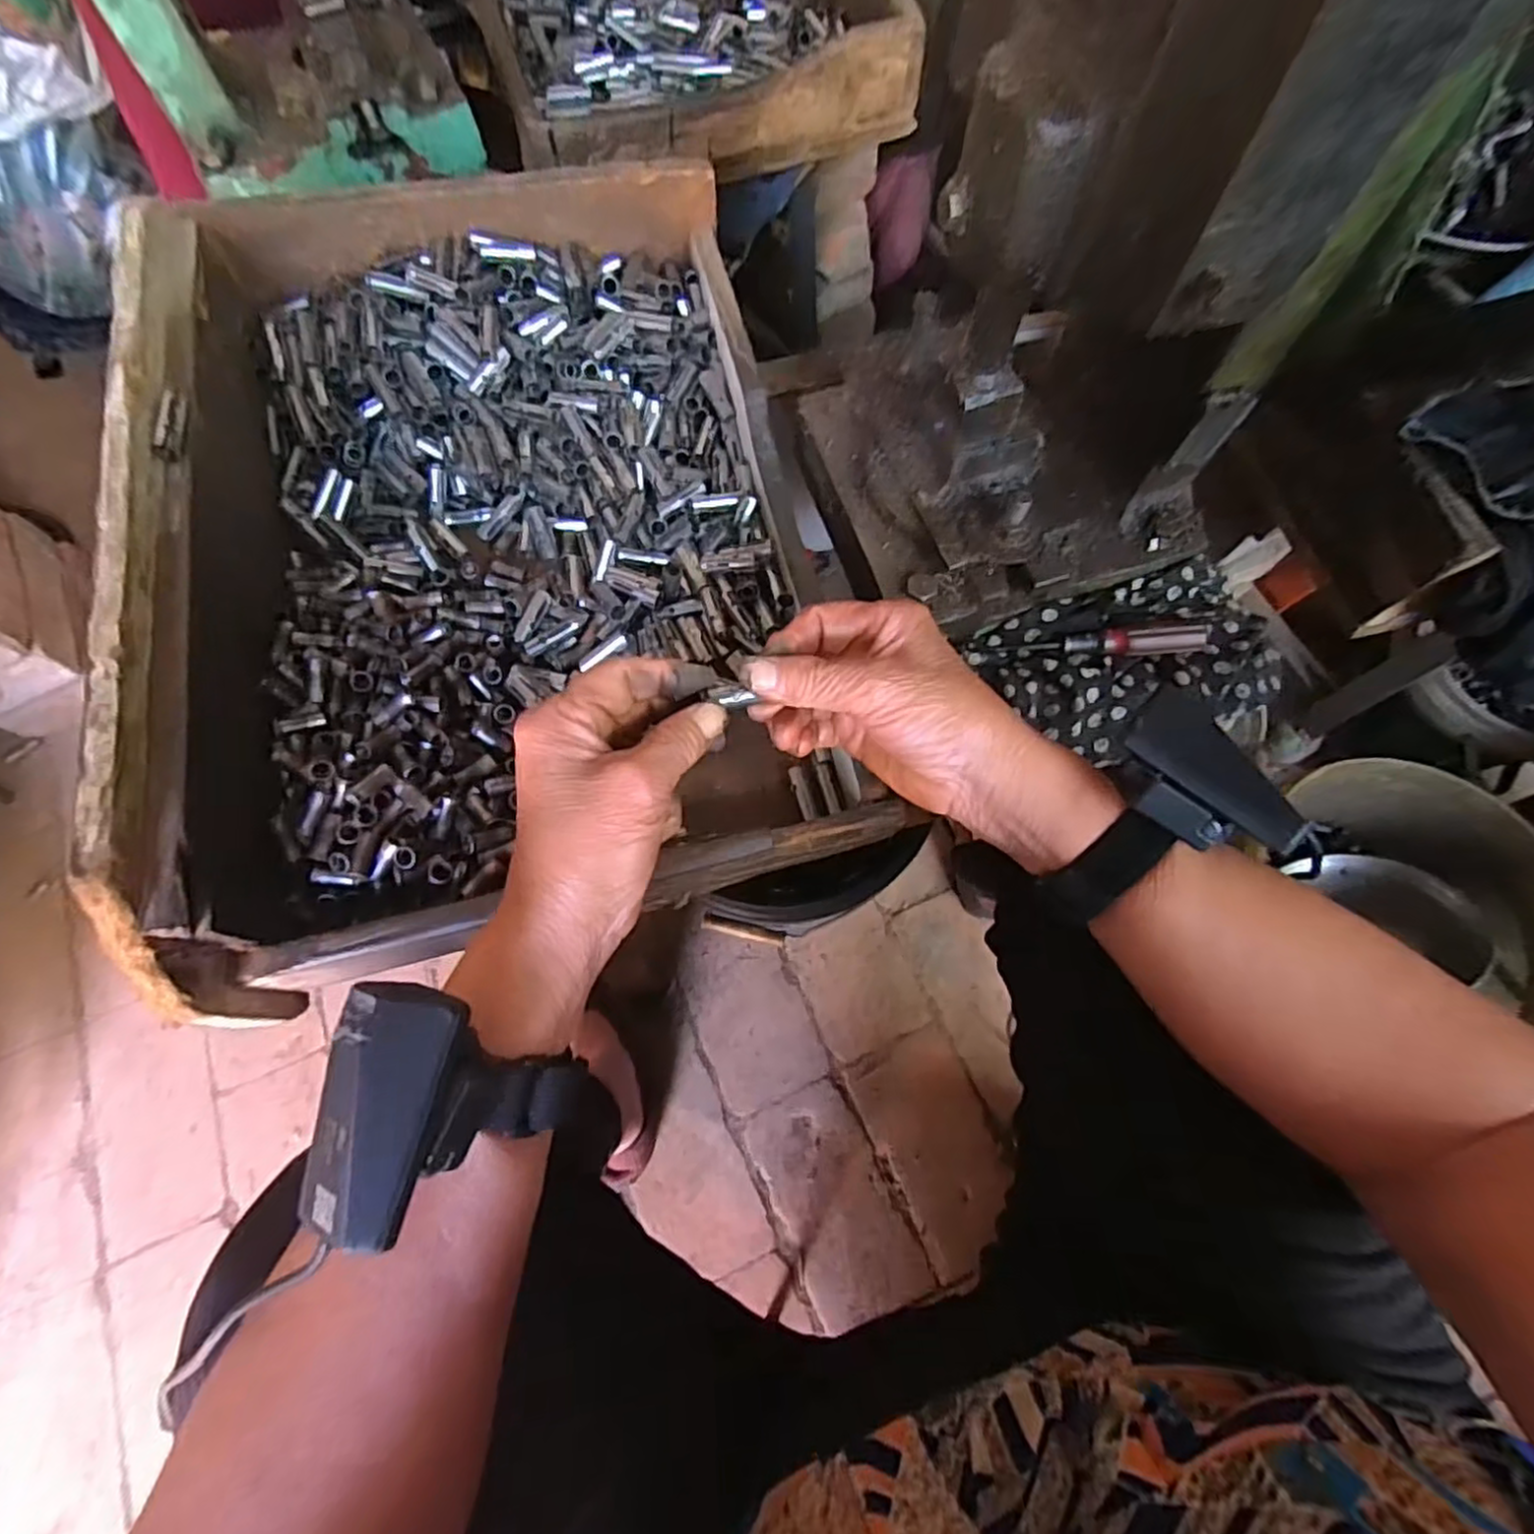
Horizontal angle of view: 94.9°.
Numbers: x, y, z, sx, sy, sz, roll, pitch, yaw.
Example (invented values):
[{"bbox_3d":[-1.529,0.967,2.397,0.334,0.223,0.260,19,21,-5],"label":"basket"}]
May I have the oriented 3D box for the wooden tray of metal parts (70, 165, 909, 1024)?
[{"bbox_3d":[-0.155,-0.154,0.422,0.338,0.134,0.475,-13,70,-4],"label":"wooden tray of metal parts"}]

